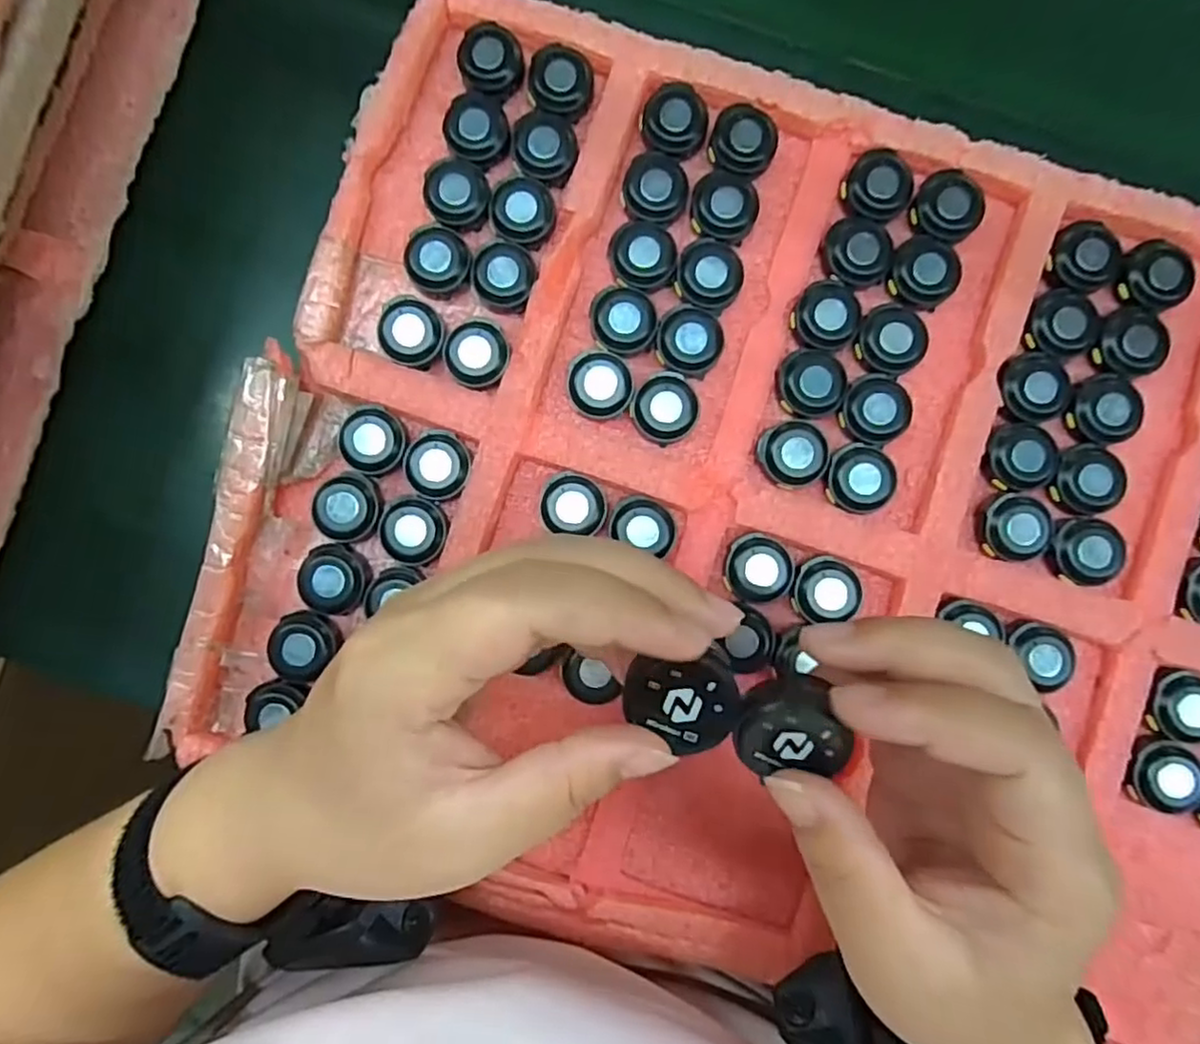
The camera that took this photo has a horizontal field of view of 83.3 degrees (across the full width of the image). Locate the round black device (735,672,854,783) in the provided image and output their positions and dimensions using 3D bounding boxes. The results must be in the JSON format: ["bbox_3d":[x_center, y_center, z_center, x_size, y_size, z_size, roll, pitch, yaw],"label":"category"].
[{"bbox_3d":[0.049,0.053,0.174,0.028,0.008,0.025,-8,88,1],"label":"round black device"}]

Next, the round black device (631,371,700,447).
[{"bbox_3d":[0.029,-0.051,0.300,0.029,0.010,0.028,0,88,2],"label":"round black device"}]

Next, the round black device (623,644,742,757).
[{"bbox_3d":[0.021,0.047,0.173,0.029,0.005,0.026,-7,88,1],"label":"round black device"}]

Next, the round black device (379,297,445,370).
[{"bbox_3d":[-0.085,-0.086,0.303,0.026,0.011,0.032,-26,87,1],"label":"round black device"}]

